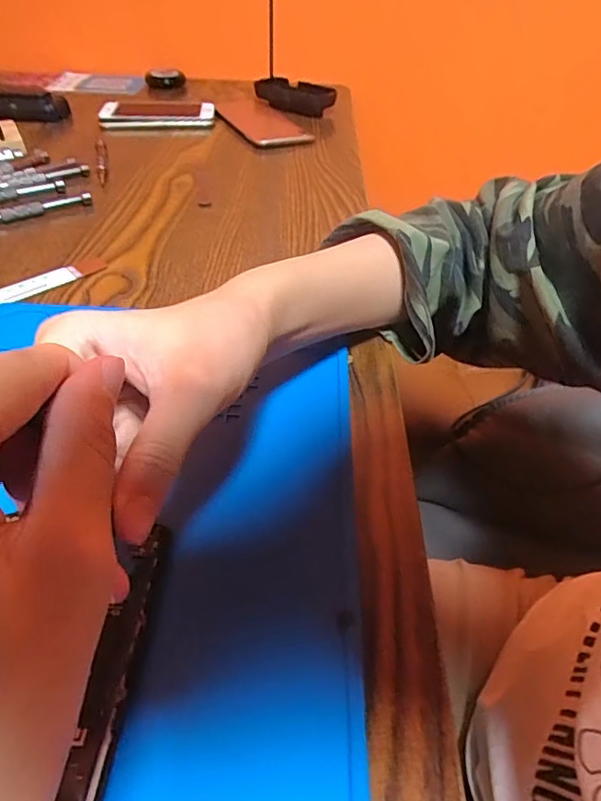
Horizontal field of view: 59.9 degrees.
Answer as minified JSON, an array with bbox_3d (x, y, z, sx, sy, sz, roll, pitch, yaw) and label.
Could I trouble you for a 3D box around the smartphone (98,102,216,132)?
[{"bbox_3d":[-0.173,-0.348,0.635,0.131,0.013,0.068,-1,44,-4],"label":"smartphone"}]

